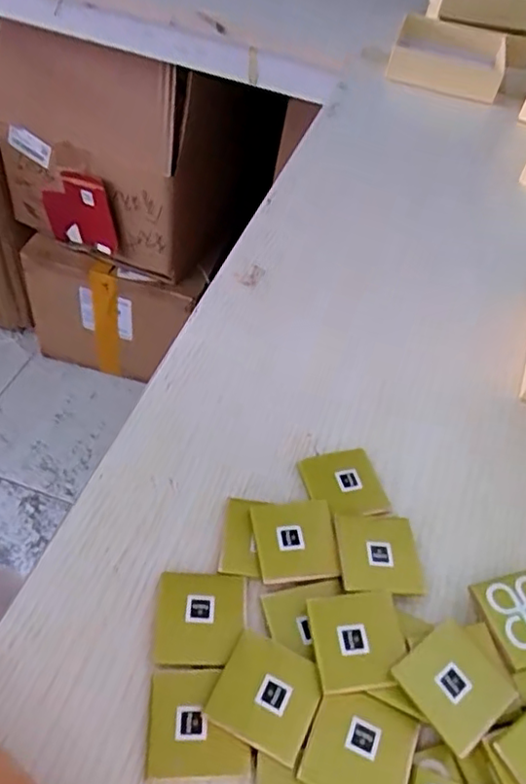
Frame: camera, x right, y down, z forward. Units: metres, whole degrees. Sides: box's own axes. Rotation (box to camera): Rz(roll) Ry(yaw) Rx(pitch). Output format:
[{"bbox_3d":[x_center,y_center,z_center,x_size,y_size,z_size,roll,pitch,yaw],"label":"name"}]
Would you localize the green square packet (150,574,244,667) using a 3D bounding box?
[{"bbox_3d":[-0.025,0.090,0.247,0.035,0.004,0.036,5,49,-5],"label":"green square packet"}]

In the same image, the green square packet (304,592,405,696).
[{"bbox_3d":[0.038,0.097,0.240,0.036,0.006,0.034,-2,50,-10],"label":"green square packet"}]

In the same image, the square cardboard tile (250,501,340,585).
[{"bbox_3d":[0.014,0.065,0.270,0.035,0.007,0.034,0,50,-8],"label":"square cardboard tile"}]

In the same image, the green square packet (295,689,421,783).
[{"bbox_3d":[0.035,0.126,0.218,0.036,0.004,0.035,21,50,10],"label":"green square packet"}]

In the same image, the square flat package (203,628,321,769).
[{"bbox_3d":[0.002,0.112,0.228,0.036,0.005,0.035,23,50,11],"label":"square flat package"}]

